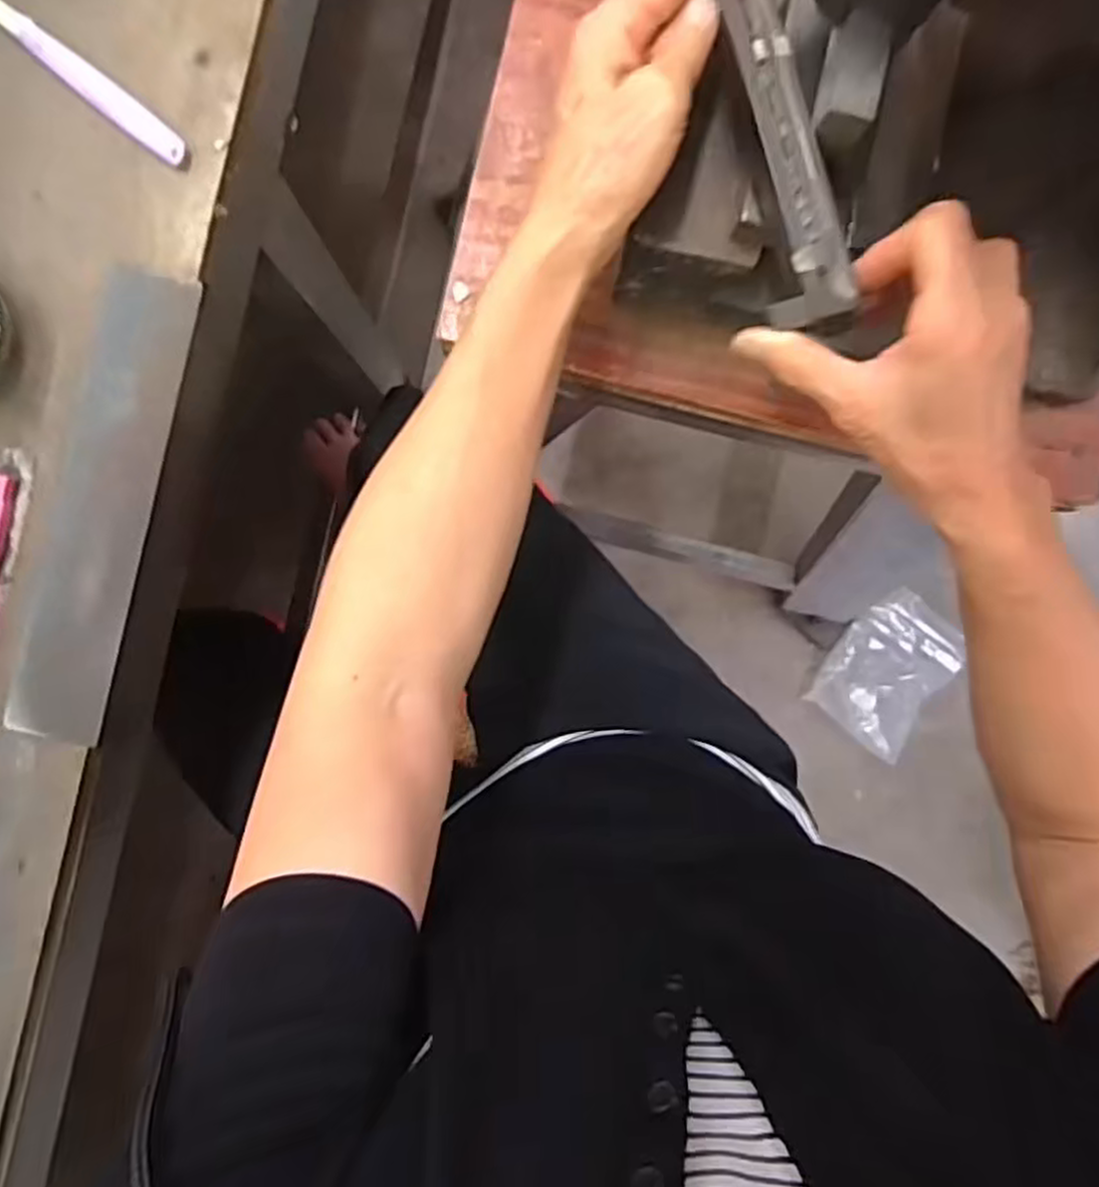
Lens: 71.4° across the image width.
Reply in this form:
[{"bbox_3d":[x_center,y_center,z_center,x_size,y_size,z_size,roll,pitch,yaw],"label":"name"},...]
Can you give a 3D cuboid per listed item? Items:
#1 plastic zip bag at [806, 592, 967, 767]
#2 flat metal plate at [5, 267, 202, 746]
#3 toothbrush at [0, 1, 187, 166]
[{"bbox_3d":[0.492,0.112,1.112,0.154,0.010,0.217,33,94,7],"label":"plastic zip bag"},{"bbox_3d":[-0.235,-0.045,0.397,0.050,0.006,0.245,14,92,-7],"label":"flat metal plate"},{"bbox_3d":[-0.262,-0.279,0.388,0.181,0.011,0.018,36,89,-7],"label":"toothbrush"}]

